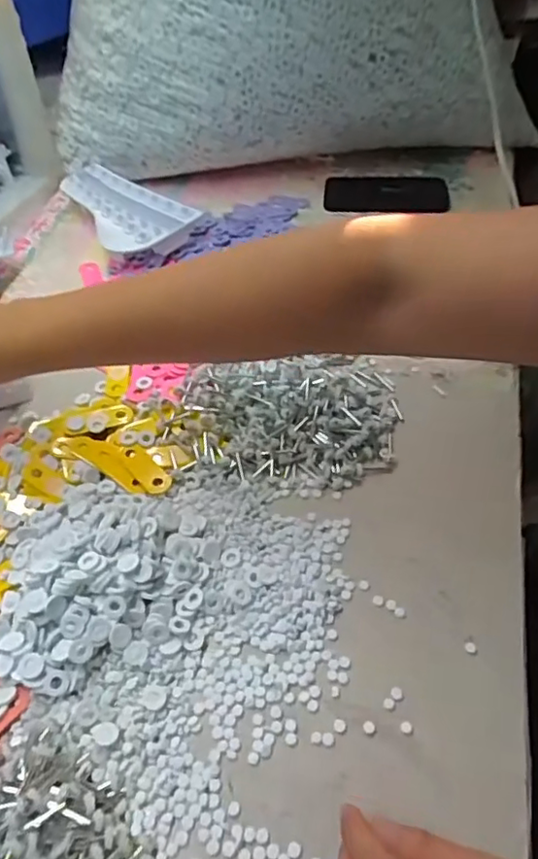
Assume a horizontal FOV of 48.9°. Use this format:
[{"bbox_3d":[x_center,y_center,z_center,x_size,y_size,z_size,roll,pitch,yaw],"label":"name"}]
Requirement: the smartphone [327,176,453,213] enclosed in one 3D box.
[{"bbox_3d":[0.163,-0.327,0.816,0.168,0.013,0.091,5,50,6],"label":"smartphone"}]

